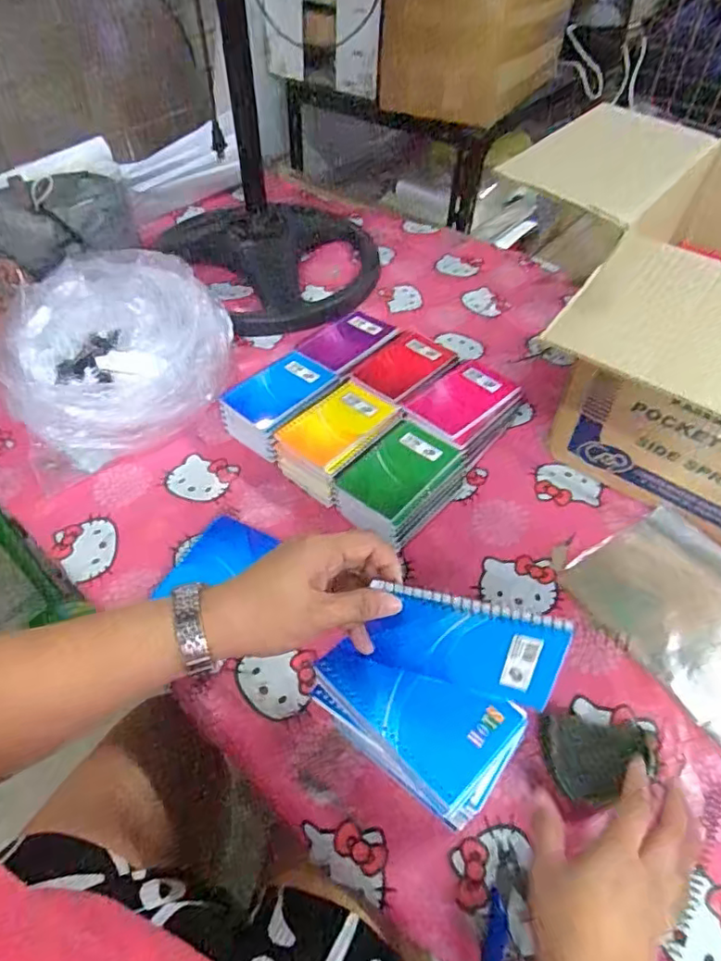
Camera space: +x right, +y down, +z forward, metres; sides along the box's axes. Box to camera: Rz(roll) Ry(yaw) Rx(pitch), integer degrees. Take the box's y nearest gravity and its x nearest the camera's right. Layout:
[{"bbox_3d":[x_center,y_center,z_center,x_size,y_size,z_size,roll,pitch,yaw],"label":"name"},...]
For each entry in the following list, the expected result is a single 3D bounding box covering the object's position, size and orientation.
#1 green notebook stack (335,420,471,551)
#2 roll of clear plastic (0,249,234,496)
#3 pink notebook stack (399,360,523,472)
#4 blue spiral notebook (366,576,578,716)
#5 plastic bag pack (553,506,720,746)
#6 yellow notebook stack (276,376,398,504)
[{"bbox_3d":[0.043,0.008,0.648,0.101,0.058,0.154,31,57,24],"label":"green notebook stack"},{"bbox_3d":[-0.307,-0.157,0.735,0.283,0.153,0.228,-28,55,-20],"label":"roll of clear plastic"},{"bbox_3d":[0.126,-0.082,0.724,0.102,0.062,0.137,35,59,27],"label":"pink notebook stack"},{"bbox_3d":[0.071,0.111,0.384,0.118,0.078,0.005,13,35,9],"label":"blue spiral notebook"},{"bbox_3d":[0.344,0.146,0.558,0.167,0.011,0.262,-26,54,-19],"label":"plastic bag pack"},{"bbox_3d":[-0.028,-0.048,0.689,0.097,0.054,0.147,33,57,25],"label":"yellow notebook stack"}]

